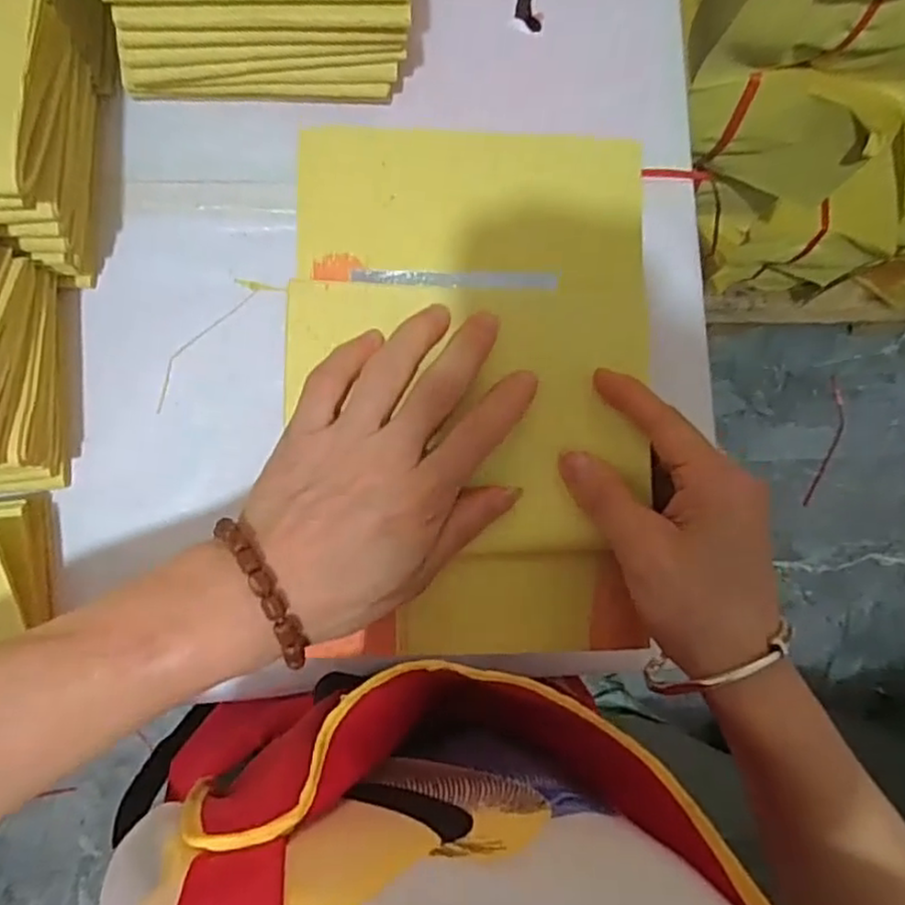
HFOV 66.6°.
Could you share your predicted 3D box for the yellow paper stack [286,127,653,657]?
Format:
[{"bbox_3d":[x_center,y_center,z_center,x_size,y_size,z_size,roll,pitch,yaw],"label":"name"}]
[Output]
[{"bbox_3d":[0.009,-0.027,0.302,0.154,0.019,0.227,0,88,-4],"label":"yellow paper stack"}]

